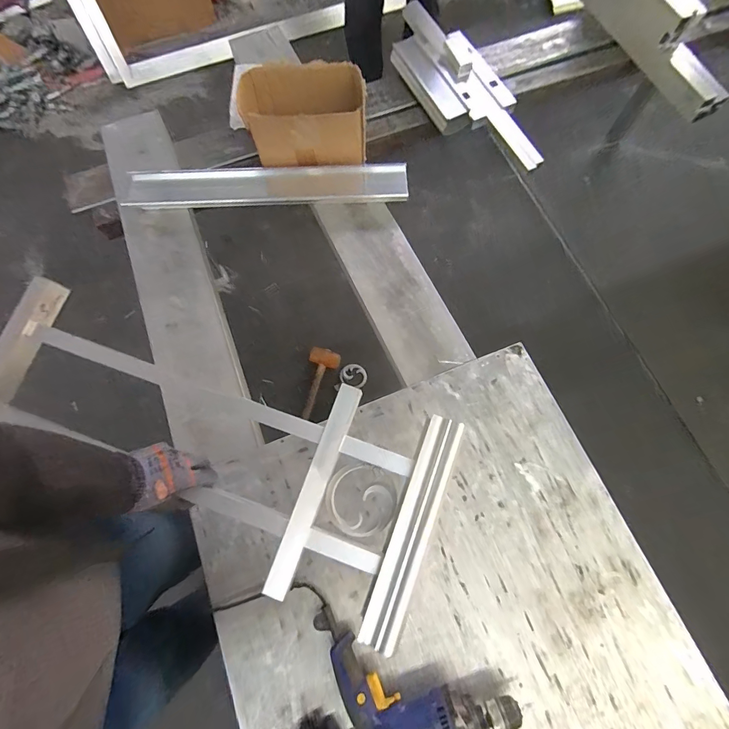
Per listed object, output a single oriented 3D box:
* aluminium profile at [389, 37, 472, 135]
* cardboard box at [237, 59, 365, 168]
[{"bbox_3d":[0.173,-0.746,1.023,0.093,0.046,0.318,-26,73,-7],"label":"aluminium profile"},{"bbox_3d":[-0.131,-0.543,0.837,0.262,0.129,0.146,-1,72,1],"label":"cardboard box"}]

